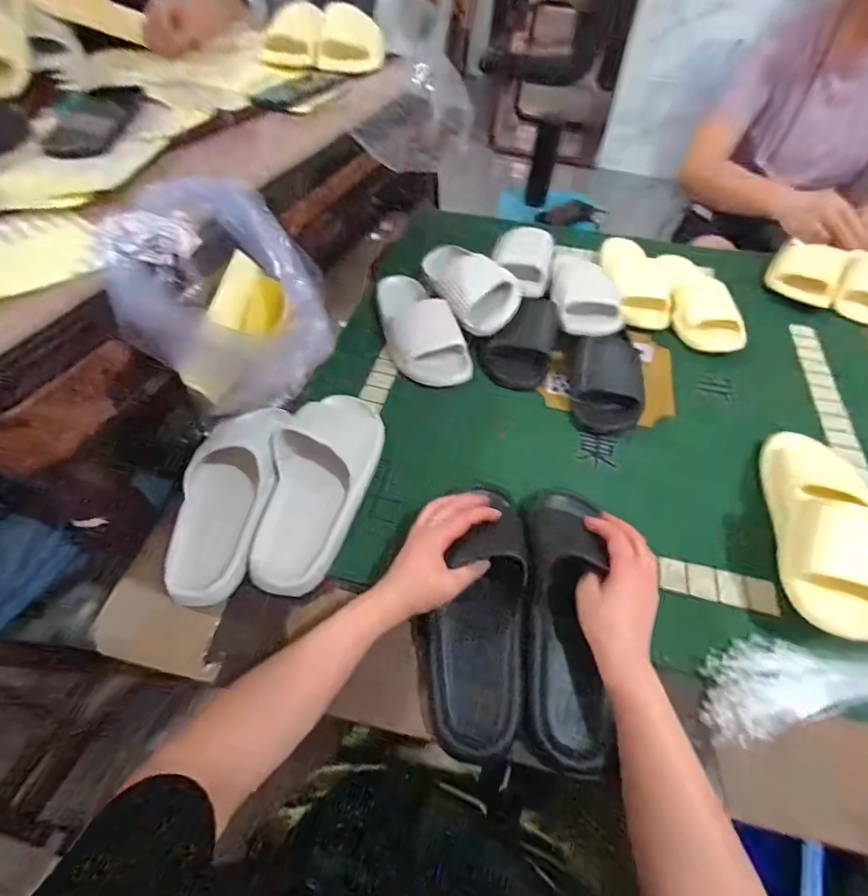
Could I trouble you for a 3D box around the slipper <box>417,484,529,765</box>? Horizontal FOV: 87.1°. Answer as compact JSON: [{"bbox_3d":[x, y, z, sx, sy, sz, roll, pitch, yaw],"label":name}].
[{"bbox_3d":[0.047,0.165,0.475,0.097,0.061,0.255,11,65,6],"label":"slipper"}]

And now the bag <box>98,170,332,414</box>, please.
[{"bbox_3d":[-0.249,-0.165,0.557,0.108,0.251,0.230,32,58,21],"label":"bag"}]

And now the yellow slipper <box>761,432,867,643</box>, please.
[{"bbox_3d":[0.433,0.077,0.501,0.094,0.082,0.261,18,54,12],"label":"yellow slipper"}]

